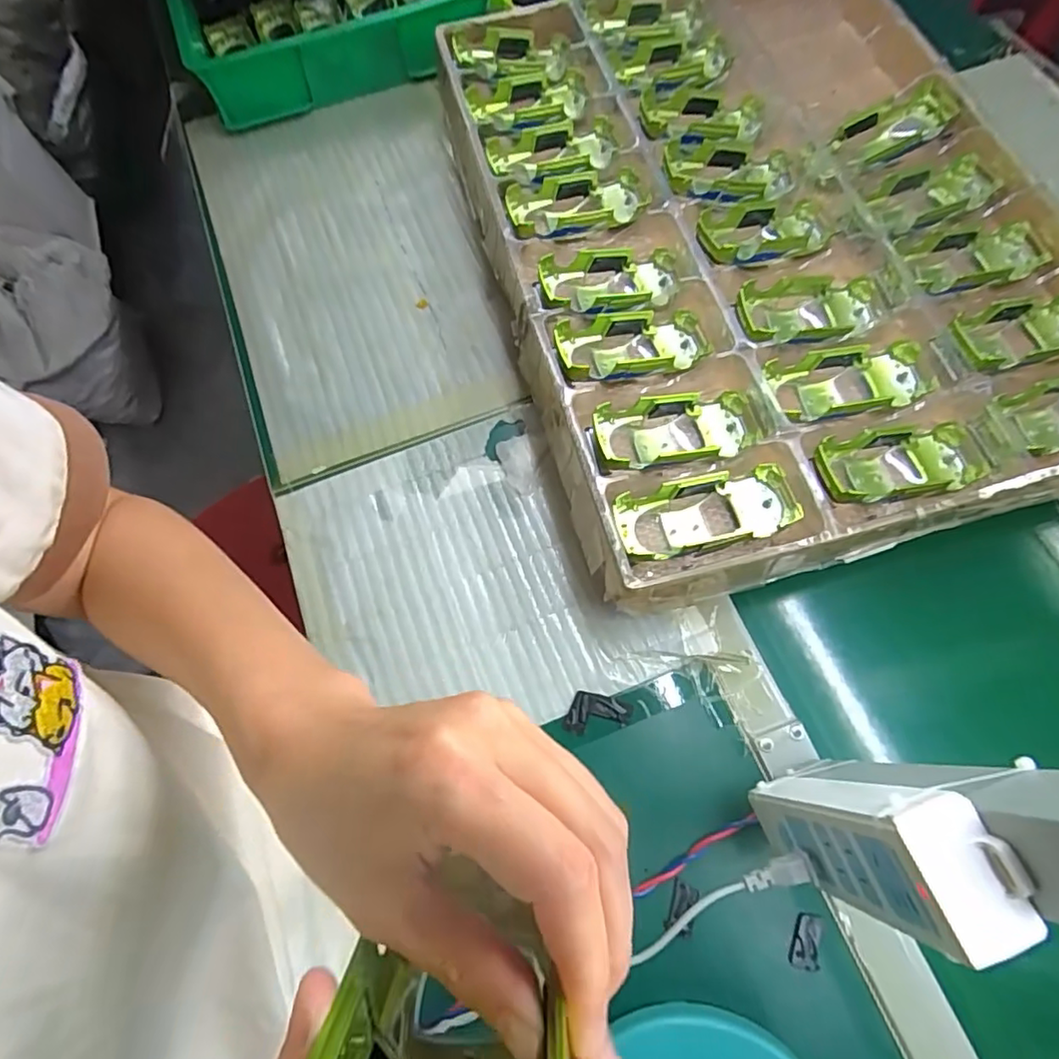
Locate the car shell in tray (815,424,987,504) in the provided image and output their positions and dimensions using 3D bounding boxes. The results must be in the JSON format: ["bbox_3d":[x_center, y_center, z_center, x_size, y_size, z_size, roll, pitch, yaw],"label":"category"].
[{"bbox_3d":[0.284,-0.047,0.458,0.142,0.041,0.064,-9,70,-14],"label":"car shell in tray"}]

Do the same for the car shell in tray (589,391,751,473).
[{"bbox_3d":[0.117,-0.077,0.473,0.134,0.040,0.062,-11,70,-2],"label":"car shell in tray"}]

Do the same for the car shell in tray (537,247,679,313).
[{"bbox_3d":[0.073,-0.218,0.528,0.126,0.045,0.074,-7,70,0],"label":"car shell in tray"}]

